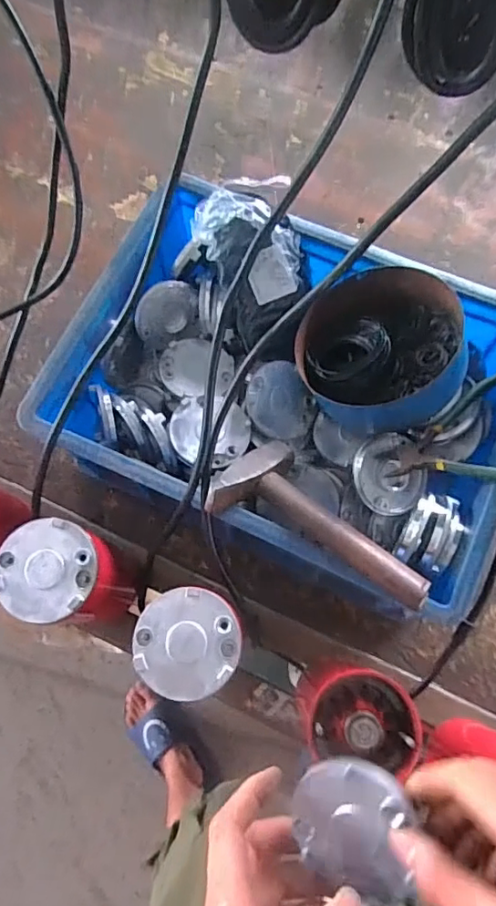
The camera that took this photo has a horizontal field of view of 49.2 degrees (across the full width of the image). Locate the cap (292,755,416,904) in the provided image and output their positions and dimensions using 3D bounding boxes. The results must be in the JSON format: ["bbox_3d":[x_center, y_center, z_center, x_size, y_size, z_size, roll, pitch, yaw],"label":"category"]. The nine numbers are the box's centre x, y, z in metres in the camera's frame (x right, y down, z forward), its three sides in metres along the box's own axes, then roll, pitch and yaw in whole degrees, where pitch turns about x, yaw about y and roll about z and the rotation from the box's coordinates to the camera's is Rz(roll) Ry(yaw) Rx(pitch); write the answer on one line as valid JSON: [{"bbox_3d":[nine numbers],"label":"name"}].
[{"bbox_3d":[0.057,0.209,0.303,0.068,0.009,0.073,1,94,28],"label":"cap"}]

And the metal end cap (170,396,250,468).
[{"bbox_3d":[-0.035,-0.020,0.505,0.071,0.016,0.066,0,72,1],"label":"metal end cap"}]

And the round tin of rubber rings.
[{"bbox_3d":[0.122,-0.103,0.501,0.143,0.046,0.158,9,72,4],"label":"round tin of rubber rings"}]

